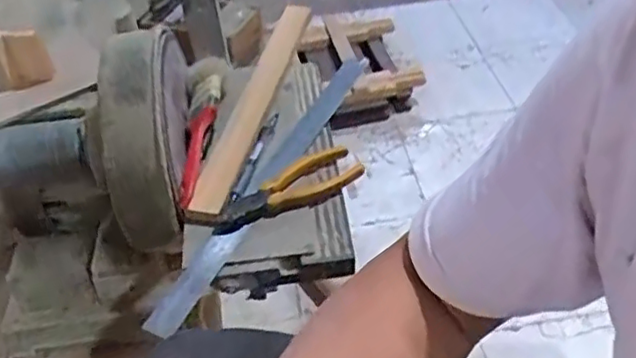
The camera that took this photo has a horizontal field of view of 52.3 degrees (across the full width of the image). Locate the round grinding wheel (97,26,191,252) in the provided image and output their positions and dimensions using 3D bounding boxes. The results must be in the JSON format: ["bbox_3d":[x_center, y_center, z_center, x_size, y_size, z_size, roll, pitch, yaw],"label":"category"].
[{"bbox_3d":[-0.167,-0.040,0.660,0.067,0.173,0.182,-4,42,2],"label":"round grinding wheel"}]

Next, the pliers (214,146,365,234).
[{"bbox_3d":[-0.026,0.014,0.626,0.148,0.019,0.058,-34,47,-28],"label":"pliers"}]

